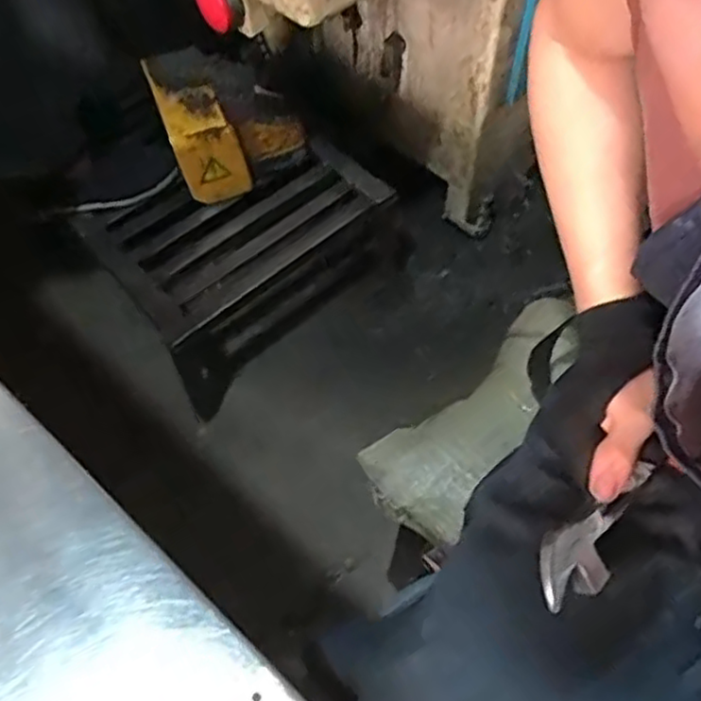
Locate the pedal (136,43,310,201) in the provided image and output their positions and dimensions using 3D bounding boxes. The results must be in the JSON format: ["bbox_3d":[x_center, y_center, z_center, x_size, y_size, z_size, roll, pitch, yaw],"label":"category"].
[{"bbox_3d":[-0.204,-0.388,1.183,0.222,0.159,0.211,-19,59,-10],"label":"pedal"}]

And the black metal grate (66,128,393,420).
[{"bbox_3d":[-0.175,-0.174,1.264,0.477,0.256,0.289,-34,63,-18],"label":"black metal grate"}]

